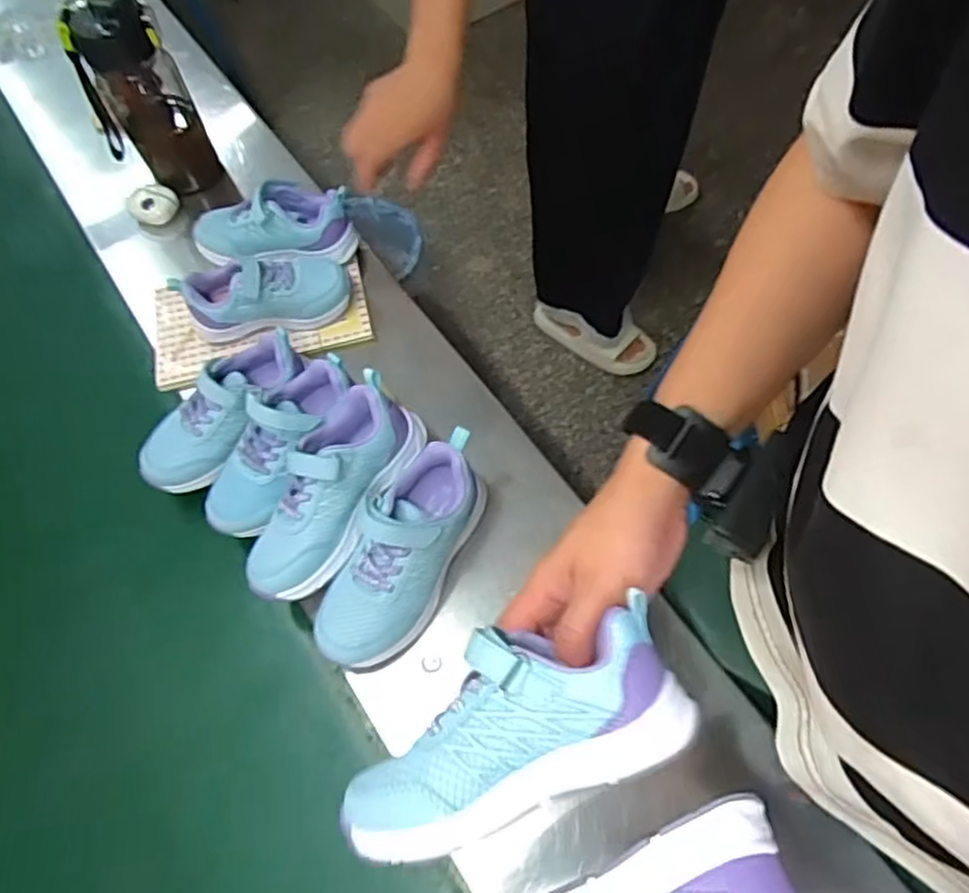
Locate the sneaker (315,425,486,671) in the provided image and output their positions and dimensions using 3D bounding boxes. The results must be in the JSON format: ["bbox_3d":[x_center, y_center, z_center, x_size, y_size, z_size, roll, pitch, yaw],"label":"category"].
[{"bbox_3d":[-0.061,0.081,0.554,0.075,0.079,0.187,21,67,13],"label":"sneaker"}]

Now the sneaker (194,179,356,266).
[{"bbox_3d":[-0.212,-0.222,0.711,0.155,0.059,0.059,-6,64,0],"label":"sneaker"}]

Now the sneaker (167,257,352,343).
[{"bbox_3d":[-0.209,-0.147,0.676,0.152,0.054,0.052,-11,64,-3],"label":"sneaker"}]

